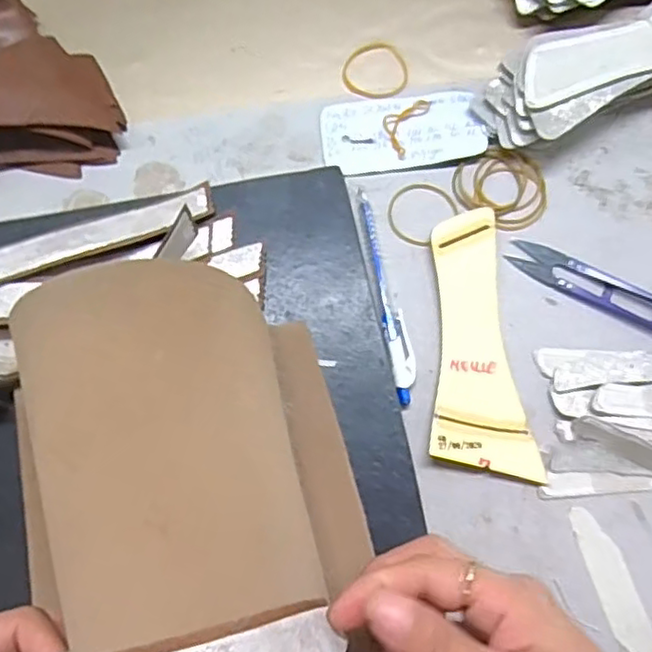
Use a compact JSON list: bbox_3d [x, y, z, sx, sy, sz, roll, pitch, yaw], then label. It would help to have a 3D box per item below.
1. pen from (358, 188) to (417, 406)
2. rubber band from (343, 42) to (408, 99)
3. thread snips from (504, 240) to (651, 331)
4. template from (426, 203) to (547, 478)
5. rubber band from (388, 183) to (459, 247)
[{"bbox_3d":[0.035,-0.021,0.391,0.016,0.008,0.135,-11,72,-2],"label":"pen"},{"bbox_3d":[0.035,-0.173,0.442,0.043,0.004,0.046,0,72,1],"label":"rubber band"},{"bbox_3d":[0.158,-0.025,0.388,0.099,0.009,0.023,27,75,9],"label":"thread snips"},{"bbox_3d":[0.082,0.008,0.381,0.056,0.007,0.157,-5,74,-4],"label":"template"},{"bbox_3d":[0.059,-0.071,0.411,0.039,0.004,0.043,42,78,13],"label":"rubber band"}]

